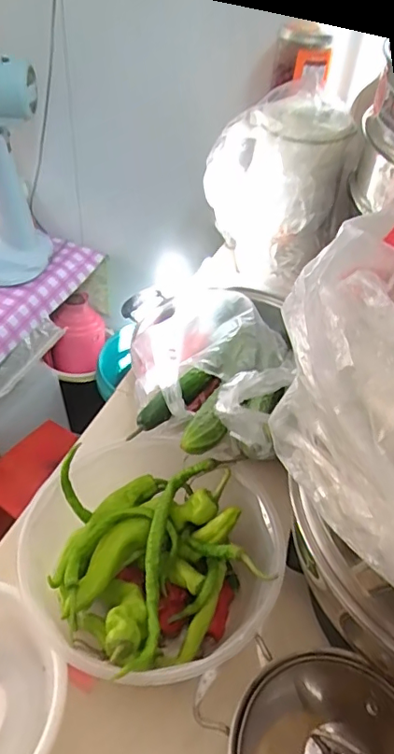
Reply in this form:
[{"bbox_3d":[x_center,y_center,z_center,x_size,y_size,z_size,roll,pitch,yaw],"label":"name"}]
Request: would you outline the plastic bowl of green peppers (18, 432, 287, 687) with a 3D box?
[{"bbox_3d":[-0.039,0.173,0.513,0.225,0.097,0.212,3,44,-3],"label":"plastic bowl of green peppers"}]

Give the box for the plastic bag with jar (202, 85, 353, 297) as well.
[{"bbox_3d":[0.118,-0.297,0.825,0.197,0.238,0.168,35,51,27],"label":"plastic bag with jar"}]

